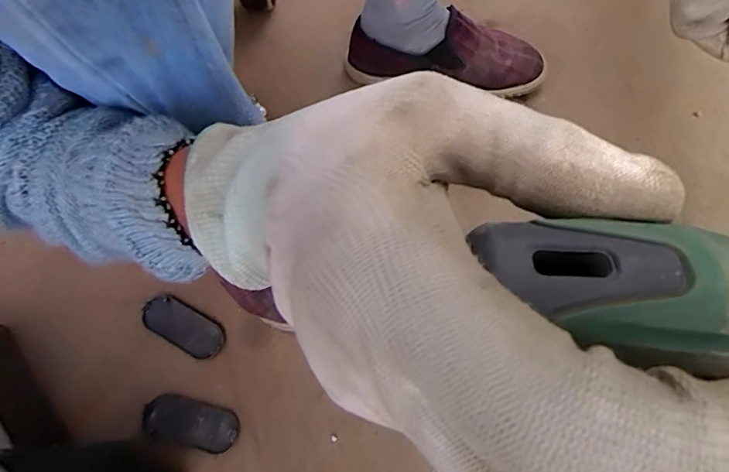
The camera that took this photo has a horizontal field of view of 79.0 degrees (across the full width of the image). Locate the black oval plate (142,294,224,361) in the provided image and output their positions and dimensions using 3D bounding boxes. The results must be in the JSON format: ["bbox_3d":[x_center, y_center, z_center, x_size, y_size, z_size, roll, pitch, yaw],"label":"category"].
[{"bbox_3d":[-0.176,0.088,0.431,0.085,0.009,0.037,26,71,11],"label":"black oval plate"}]

